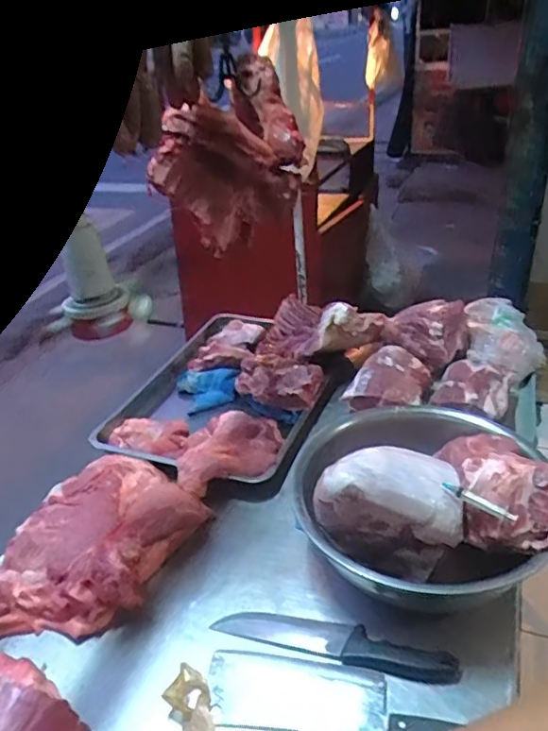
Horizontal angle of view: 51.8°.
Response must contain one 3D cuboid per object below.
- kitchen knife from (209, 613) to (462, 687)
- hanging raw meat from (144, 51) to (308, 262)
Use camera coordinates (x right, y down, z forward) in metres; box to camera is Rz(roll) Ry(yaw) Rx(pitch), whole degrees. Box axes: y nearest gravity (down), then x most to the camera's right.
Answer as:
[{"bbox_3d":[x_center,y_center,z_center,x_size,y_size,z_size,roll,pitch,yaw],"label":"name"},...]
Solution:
[{"bbox_3d":[0.077,0.363,0.744,0.313,0.026,0.049,8,31,19],"label":"kitchen knife"},{"bbox_3d":[-0.080,-0.336,0.985,0.272,0.264,0.112,-21,34,-27],"label":"hanging raw meat"}]

